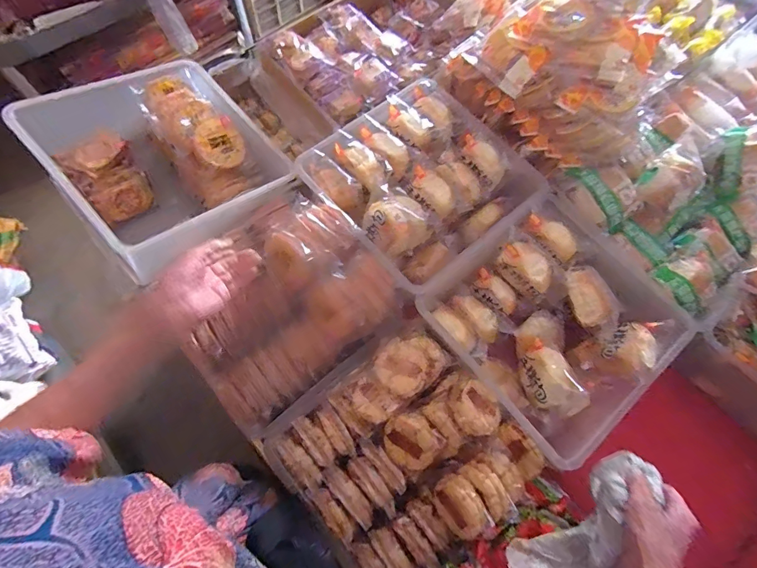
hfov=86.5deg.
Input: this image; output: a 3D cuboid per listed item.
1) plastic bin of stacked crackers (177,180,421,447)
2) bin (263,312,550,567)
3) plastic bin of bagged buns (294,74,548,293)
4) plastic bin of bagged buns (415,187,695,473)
[{"bbox_3d":[-0.147,0.025,0.593,0.298,0.110,0.285,-40,76,-15],"label":"plastic bin of stacked crackers"},{"bbox_3d":[0.031,0.233,0.550,0.286,0.120,0.286,-39,75,-15],"label":"bin"},{"bbox_3d":[0.066,-0.165,0.660,0.295,0.099,0.297,-40,76,-15],"label":"plastic bin of bagged buns"},{"bbox_3d":[0.253,0.055,0.611,0.300,0.098,0.298,-38,75,-15],"label":"plastic bin of bagged buns"}]

